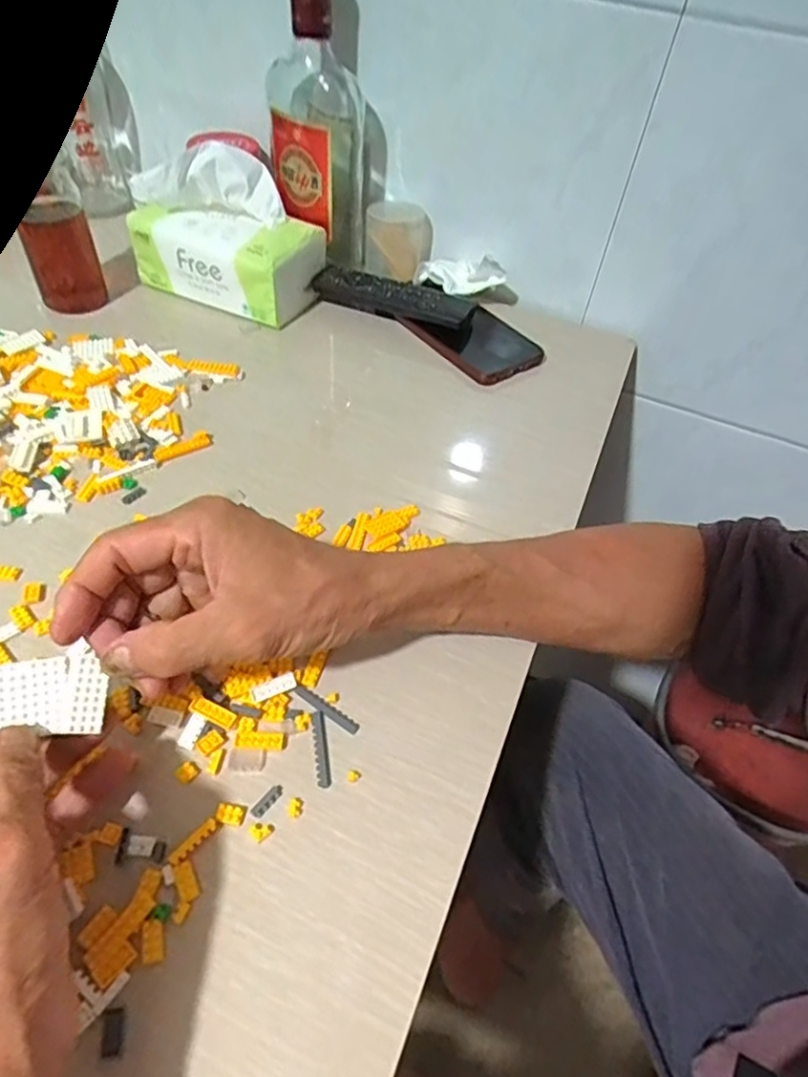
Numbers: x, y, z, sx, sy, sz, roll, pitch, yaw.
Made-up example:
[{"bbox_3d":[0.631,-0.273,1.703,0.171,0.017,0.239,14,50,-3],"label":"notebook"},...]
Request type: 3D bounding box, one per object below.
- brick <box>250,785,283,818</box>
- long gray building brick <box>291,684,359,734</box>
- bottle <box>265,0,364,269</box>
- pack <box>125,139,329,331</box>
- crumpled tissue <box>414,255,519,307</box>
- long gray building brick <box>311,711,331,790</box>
[{"bbox_3d":[-0.066,0.126,0.310,0.006,0.004,0.018,31,54,20],"label":"brick"},{"bbox_3d":[-0.042,0.090,0.343,0.040,0.004,0.006,29,53,19],"label":"long gray building brick"},{"bbox_3d":[-0.077,-0.365,0.573,0.077,0.229,0.083,-10,51,-13],"label":"bottle"},{"bbox_3d":[-0.160,-0.279,0.580,0.162,0.113,0.081,21,51,12],"label":"pack"},{"bbox_3d":[0.061,-0.250,0.619,0.098,0.045,0.043,11,49,4],"label":"crumpled tissue"},{"bbox_3d":[-0.043,0.106,0.328,0.007,0.004,0.040,-5,50,-10],"label":"long gray building brick"}]

